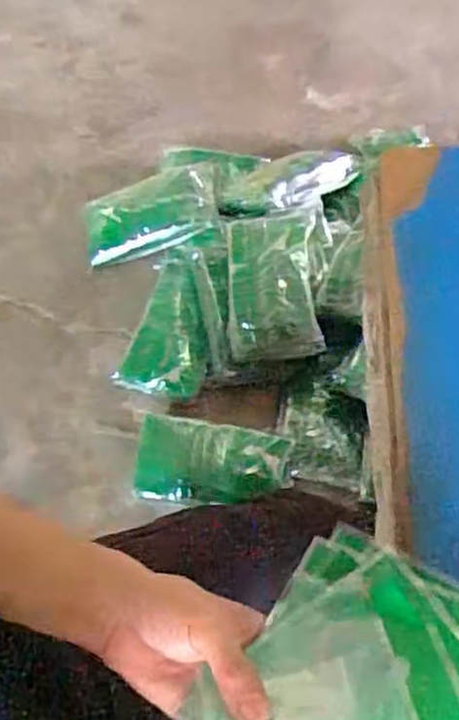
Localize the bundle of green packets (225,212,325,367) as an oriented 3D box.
[{"bbox_3d":[0.075,-0.135,1.266,0.152,0.089,0.260,-3,60,-5],"label":"bundle of green packets"}]

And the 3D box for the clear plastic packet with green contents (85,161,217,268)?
[{"bbox_3d":[-0.159,-0.296,1.436,0.274,0.040,0.182,-20,63,4],"label":"clear plastic packet with green contents"}]

